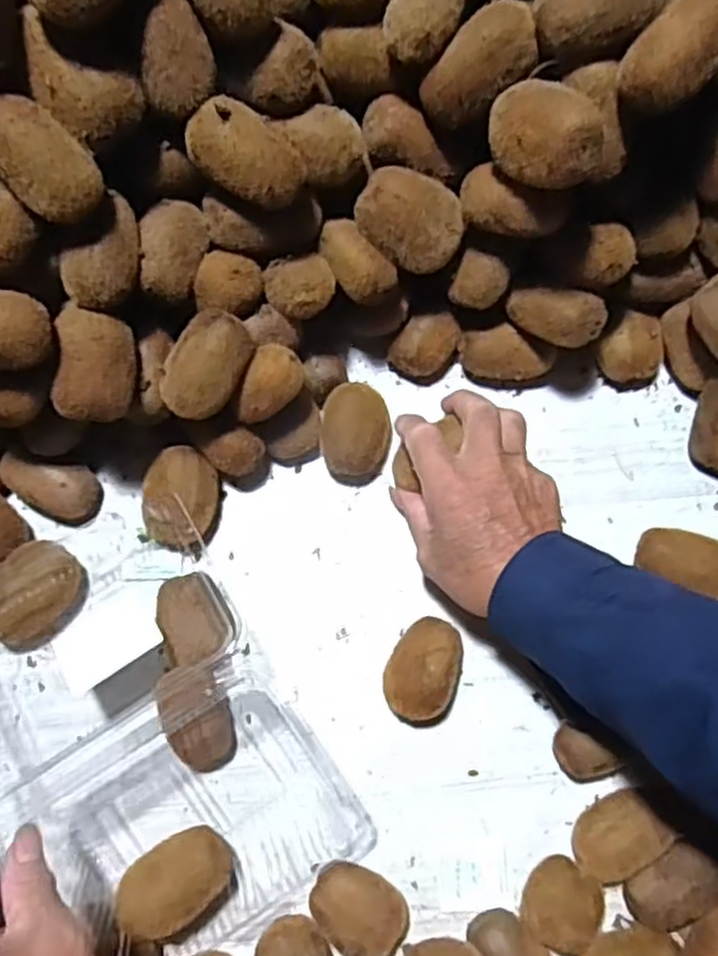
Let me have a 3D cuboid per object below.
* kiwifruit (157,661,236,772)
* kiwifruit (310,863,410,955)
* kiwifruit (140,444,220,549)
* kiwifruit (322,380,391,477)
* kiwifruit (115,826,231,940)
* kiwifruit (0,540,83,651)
[{"bbox_3d":[-0.100,0.150,0.464,0.038,0.034,0.063,-11,77,-2],"label":"kiwifruit"},{"bbox_3d":[0.001,0.258,0.441,0.060,0.036,0.043,33,79,7],"label":"kiwifruit"},{"bbox_3d":[-0.120,0.013,0.495,0.046,0.044,0.065,8,77,2],"label":"kiwifruit"},{"bbox_3d":[-0.001,-0.032,0.512,0.048,0.039,0.061,-3,77,-1],"label":"kiwifruit"},{"bbox_3d":[-0.106,0.233,0.436,0.064,0.046,0.044,-41,80,-8],"label":"kiwifruit"},{"bbox_3d":[-0.212,0.076,0.482,0.062,0.038,0.057,0,77,0],"label":"kiwifruit"}]

